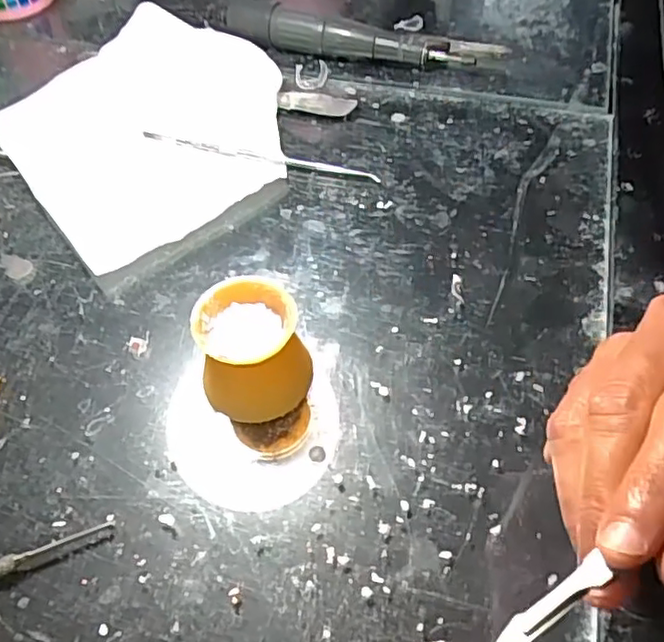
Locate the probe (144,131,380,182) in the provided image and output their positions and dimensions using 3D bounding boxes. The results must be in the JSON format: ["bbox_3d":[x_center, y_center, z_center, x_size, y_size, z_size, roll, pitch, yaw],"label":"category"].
[{"bbox_3d":[-0.046,-0.104,0.392,0.153,0.006,0.008,12,55,11],"label":"probe"}]

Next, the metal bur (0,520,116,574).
[{"bbox_3d":[-0.115,0.091,0.254,0.051,0.006,0.006,-24,56,-14],"label":"metal bur"}]

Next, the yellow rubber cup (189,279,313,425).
[{"bbox_3d":[-0.036,0.014,0.281,0.046,0.045,0.045,-1,54,2],"label":"yellow rubber cup"}]

